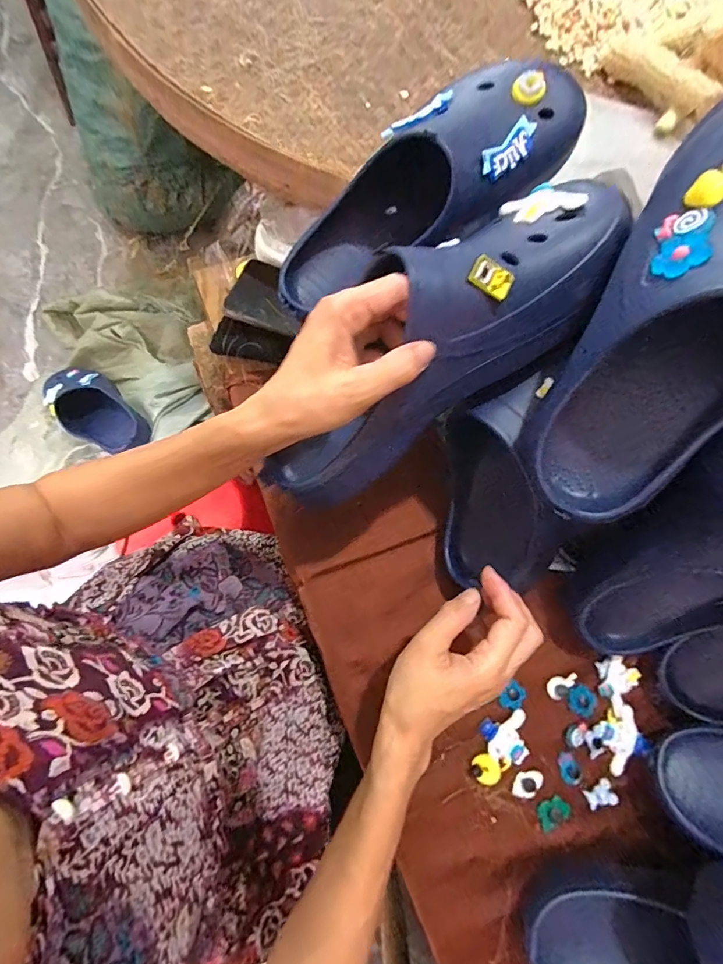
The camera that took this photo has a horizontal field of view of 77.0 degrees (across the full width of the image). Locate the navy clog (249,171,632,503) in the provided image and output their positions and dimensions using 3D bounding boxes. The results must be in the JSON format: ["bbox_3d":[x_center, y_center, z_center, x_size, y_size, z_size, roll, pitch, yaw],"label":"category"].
[{"bbox_3d":[0.049,-0.094,0.308,0.294,0.079,0.108,-43,81,8],"label":"navy clog"}]

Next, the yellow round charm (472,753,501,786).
[{"bbox_3d":[0.110,0.252,0.398,0.023,0.008,0.022,0,76,-1],"label":"yellow round charm"}]

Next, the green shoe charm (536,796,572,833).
[{"bbox_3d":[0.167,0.287,0.393,0.029,0.004,0.022,-23,77,-6],"label":"green shoe charm"}]

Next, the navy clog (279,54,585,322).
[{"bbox_3d":[0.047,-0.235,0.354,0.262,0.086,0.102,-26,79,12],"label":"navy clog"}]

